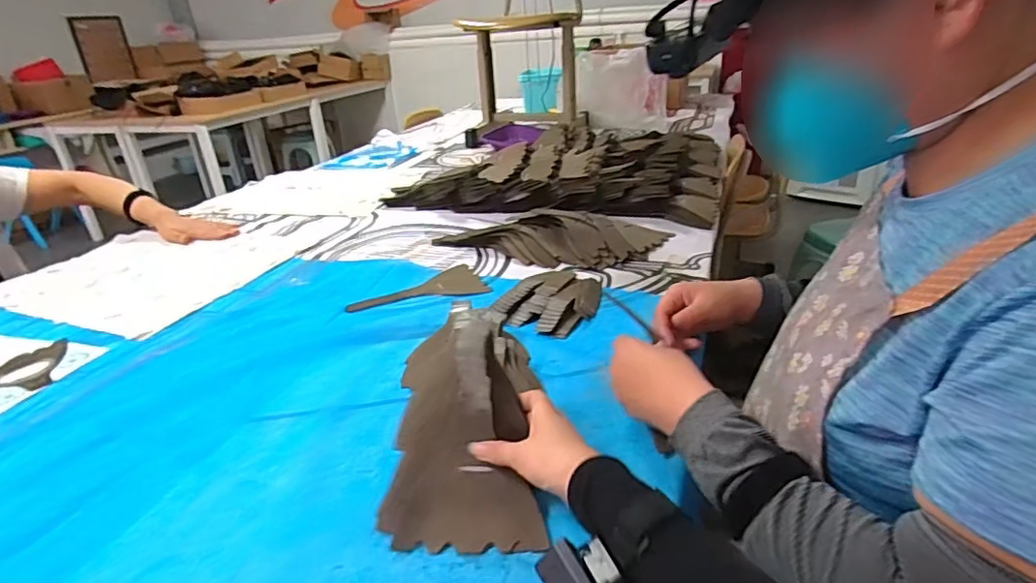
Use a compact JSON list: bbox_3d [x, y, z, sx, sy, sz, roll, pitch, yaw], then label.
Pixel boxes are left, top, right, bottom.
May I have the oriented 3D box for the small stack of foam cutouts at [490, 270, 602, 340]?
[{"bbox_3d":[0.055,0.005,0.825,0.119,0.024,0.164,18,33,38],"label":"small stack of foam cutouts"}]

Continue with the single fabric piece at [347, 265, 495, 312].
[{"bbox_3d":[-0.154,0.005,0.892,0.209,0.014,0.131,-16,30,-22],"label":"single fabric piece"}]

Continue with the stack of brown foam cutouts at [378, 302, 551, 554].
[{"bbox_3d":[-0.050,0.114,0.518,0.136,0.046,0.218,-3,68,3],"label":"stack of brown foam cutouts"}]

